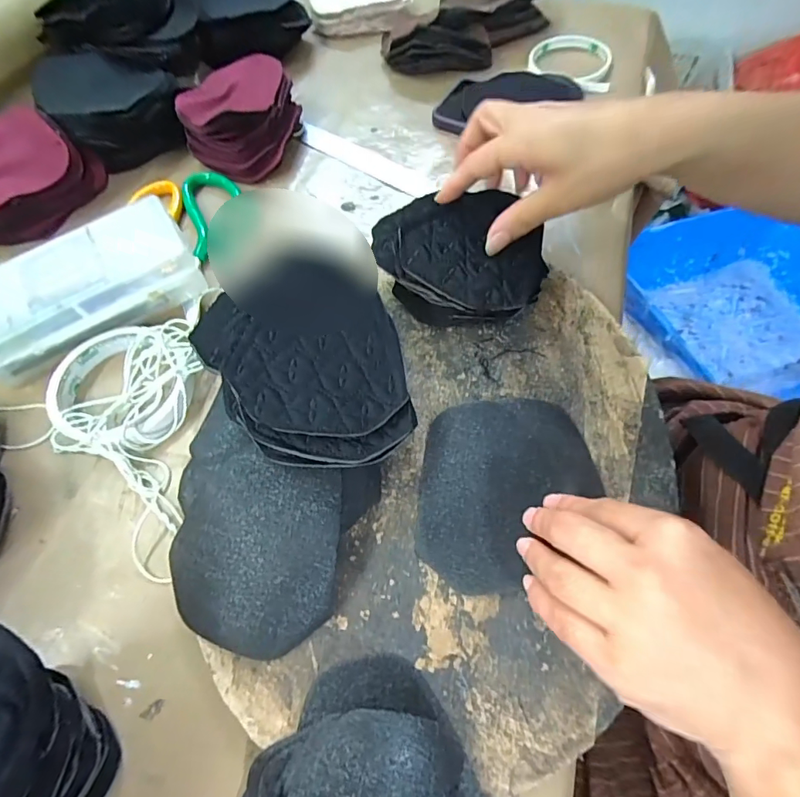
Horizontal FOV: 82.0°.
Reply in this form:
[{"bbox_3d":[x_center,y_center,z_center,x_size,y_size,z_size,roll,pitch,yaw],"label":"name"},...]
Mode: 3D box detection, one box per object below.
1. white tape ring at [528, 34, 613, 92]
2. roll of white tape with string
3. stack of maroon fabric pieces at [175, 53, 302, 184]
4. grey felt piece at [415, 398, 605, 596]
[{"bbox_3d":[0.190,-0.370,0.509,0.082,0.020,0.083,1,62,1],"label":"white tape ring"},{"bbox_3d":[-0.183,-0.009,0.310,0.090,0.022,0.089,0,62,1],"label":"roll of white tape with string"},{"bbox_3d":[-0.147,-0.262,0.432,0.094,0.050,0.110,-1,62,0],"label":"stack of maroon fabric pieces"},{"bbox_3d":[0.064,0.053,0.273,0.101,0.006,0.115,5,63,5],"label":"grey felt piece"}]

